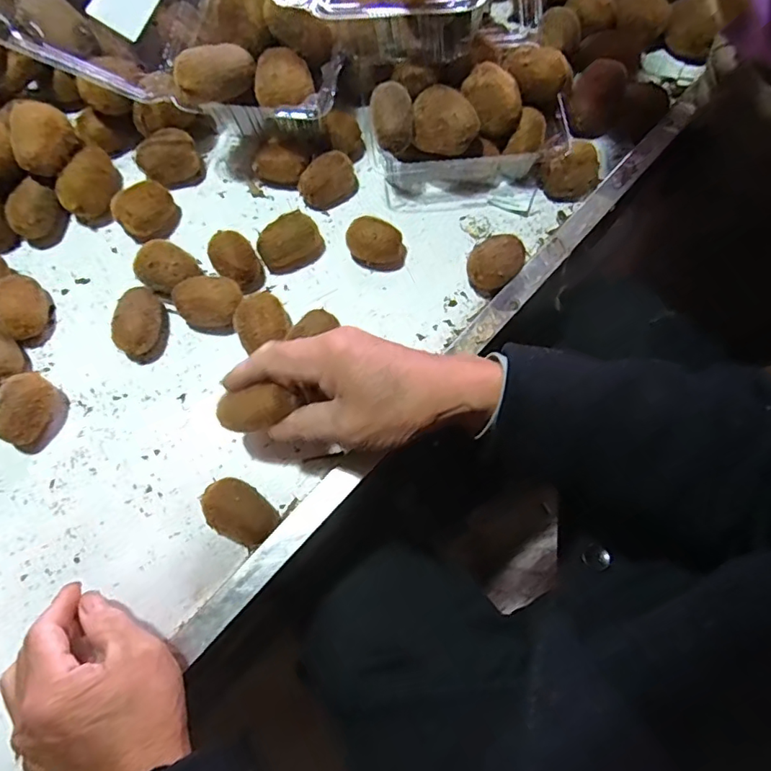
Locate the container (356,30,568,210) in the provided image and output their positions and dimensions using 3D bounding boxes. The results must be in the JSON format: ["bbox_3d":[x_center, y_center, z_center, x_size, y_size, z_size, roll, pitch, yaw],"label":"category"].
[{"bbox_3d":[0.068,-0.243,0.473,0.171,0.089,0.114,-6,72,-2],"label":"container"}]

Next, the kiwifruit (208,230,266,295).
[{"bbox_3d":[-0.126,-0.105,0.456,0.035,0.031,0.046,-29,74,-9],"label":"kiwifruit"}]

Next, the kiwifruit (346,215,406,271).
[{"bbox_3d":[-0.008,-0.122,0.460,0.050,0.031,0.035,15,72,4],"label":"kiwifruit"}]

